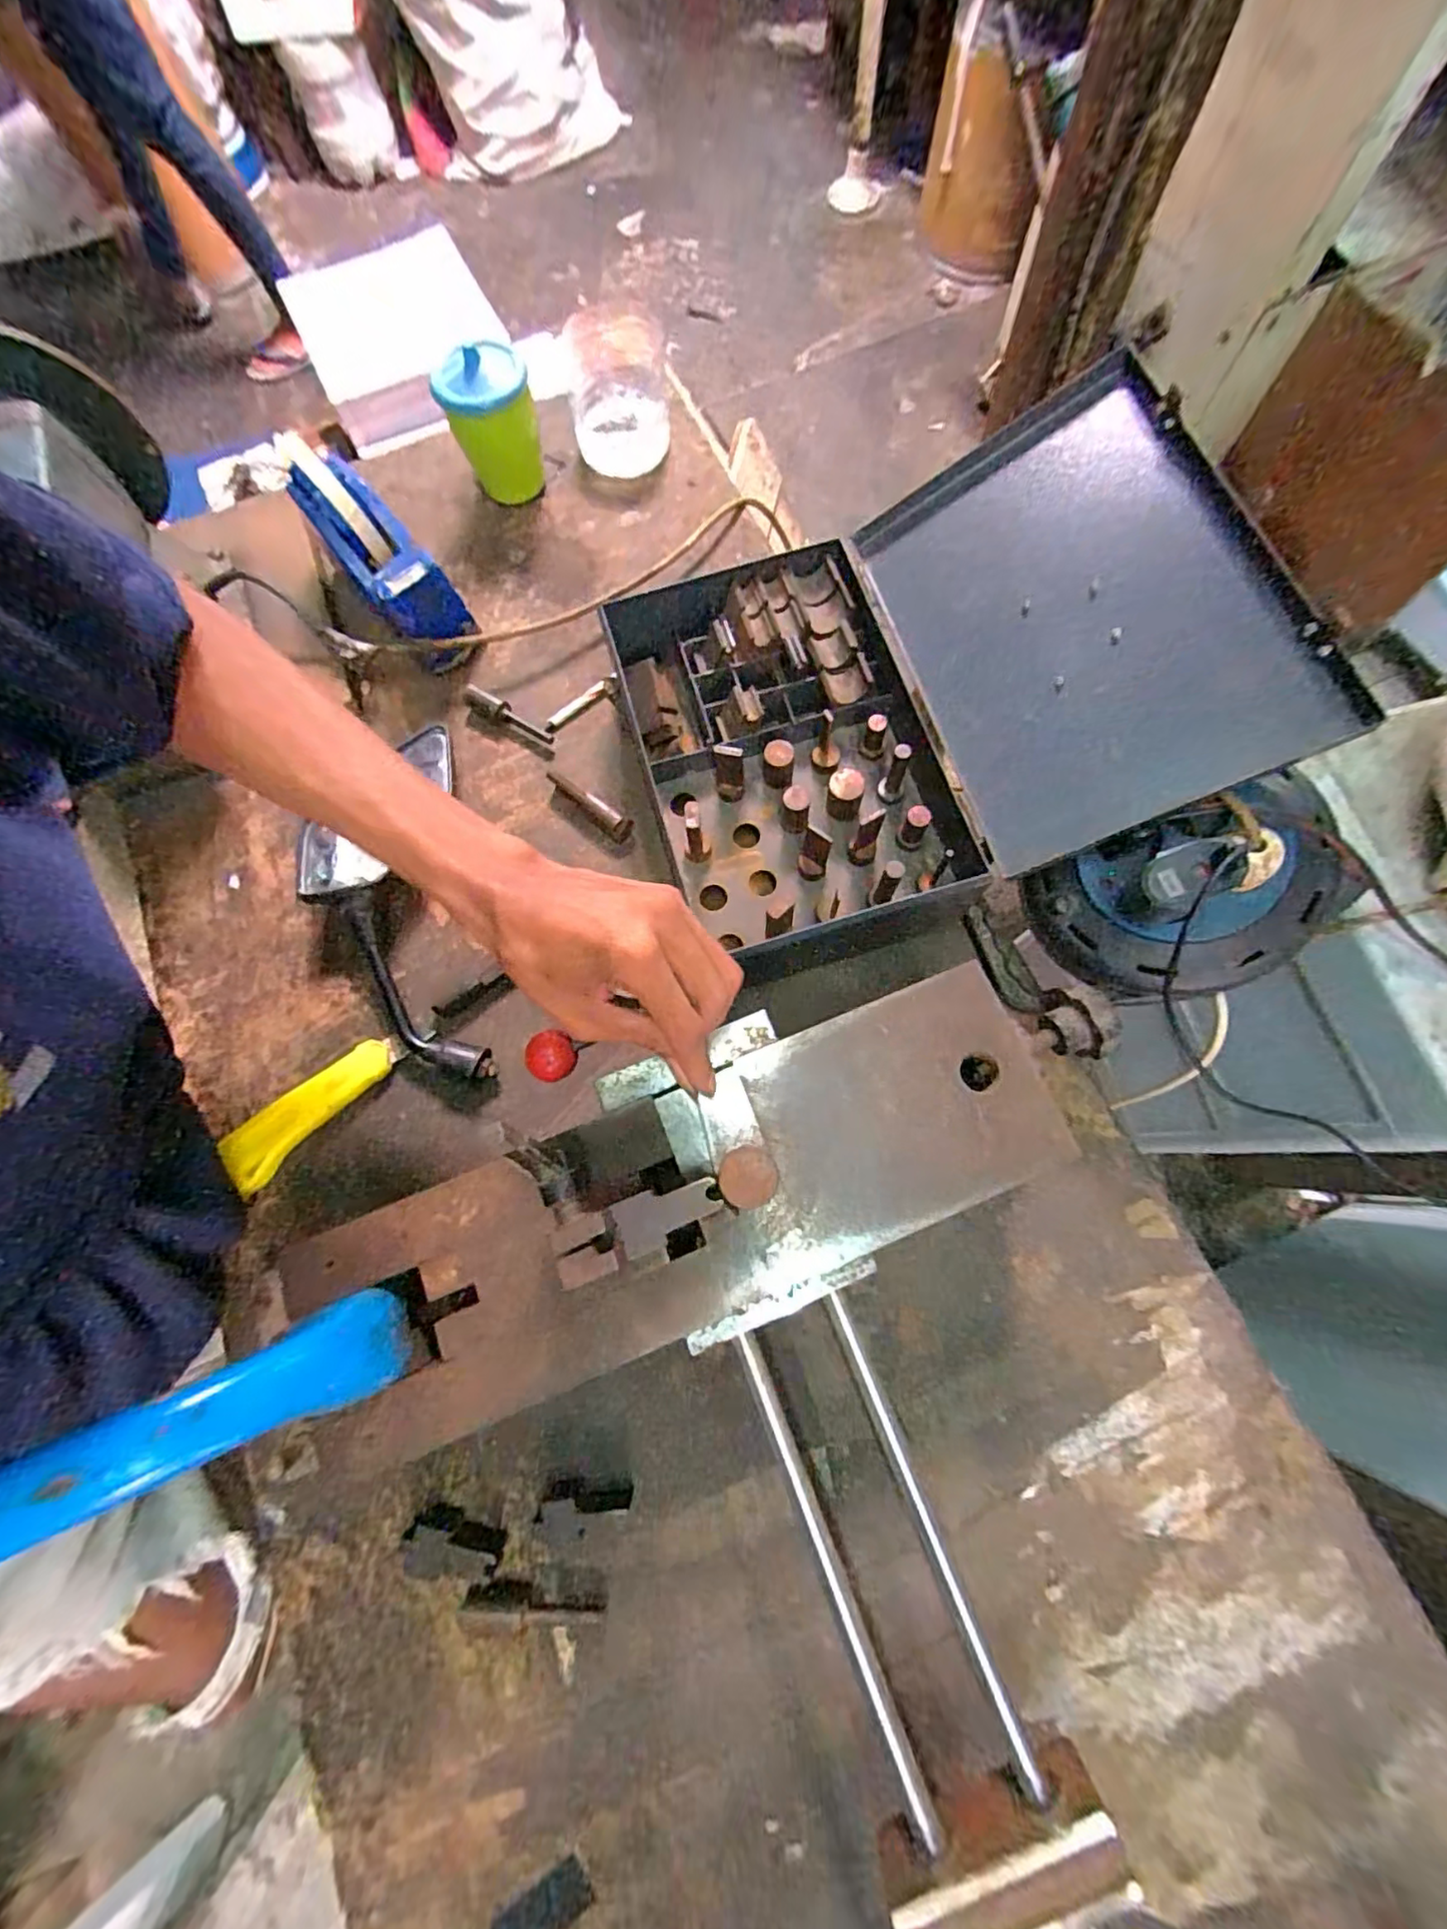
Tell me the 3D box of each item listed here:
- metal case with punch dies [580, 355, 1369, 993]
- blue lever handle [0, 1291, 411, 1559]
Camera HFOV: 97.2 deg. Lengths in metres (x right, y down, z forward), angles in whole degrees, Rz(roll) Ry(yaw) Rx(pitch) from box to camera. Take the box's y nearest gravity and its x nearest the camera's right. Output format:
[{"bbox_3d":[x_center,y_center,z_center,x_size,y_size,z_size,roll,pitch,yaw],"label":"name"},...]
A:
[{"bbox_3d":[0.126,-0.180,0.434,0.357,0.168,0.306,-16,74,-3],"label":"metal case with punch dies"},{"bbox_3d":[-0.247,0.194,0.232,0.239,0.032,0.040,-16,72,-30],"label":"blue lever handle"}]

